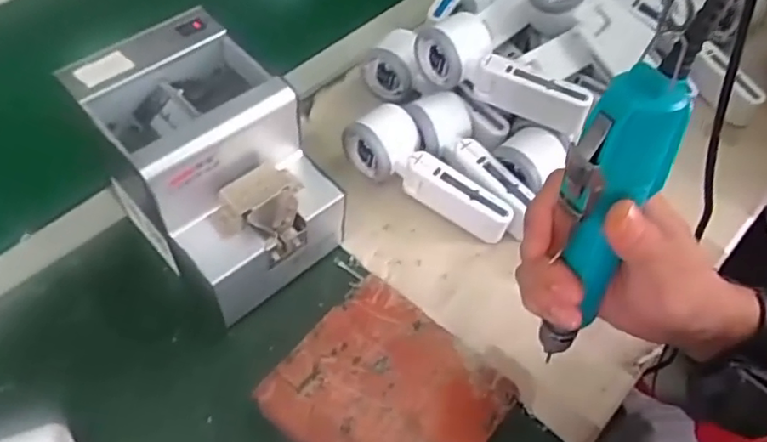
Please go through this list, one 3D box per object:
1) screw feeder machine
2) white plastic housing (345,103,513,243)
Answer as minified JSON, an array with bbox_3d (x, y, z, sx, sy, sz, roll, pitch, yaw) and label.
[{"bbox_3d":[-0.128,-0.039,0.471,0.123,0.140,0.184,-37,67,-24],"label":"screw feeder machine"},{"bbox_3d":[0.041,-0.040,0.547,0.161,0.052,0.050,39,63,19],"label":"white plastic housing"}]

